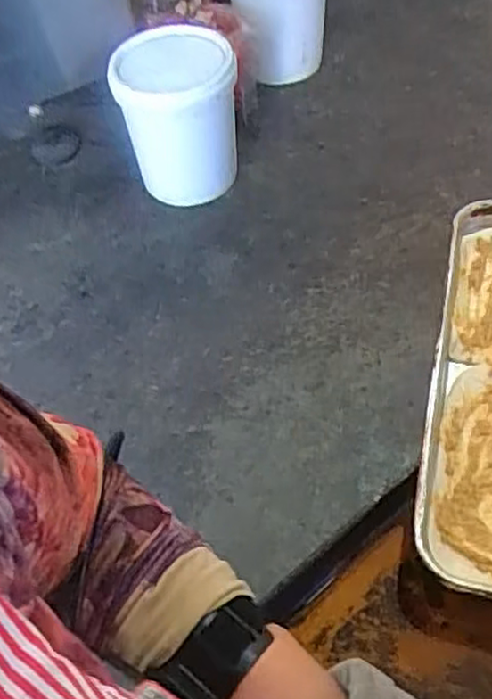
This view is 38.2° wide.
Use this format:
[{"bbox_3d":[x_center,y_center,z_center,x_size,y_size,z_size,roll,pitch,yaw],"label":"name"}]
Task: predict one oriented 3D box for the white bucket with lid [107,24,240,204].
[{"bbox_3d":[-0.160,-0.546,1.783,0.287,0.399,0.267,-3,54,4],"label":"white bucket with lid"}]

